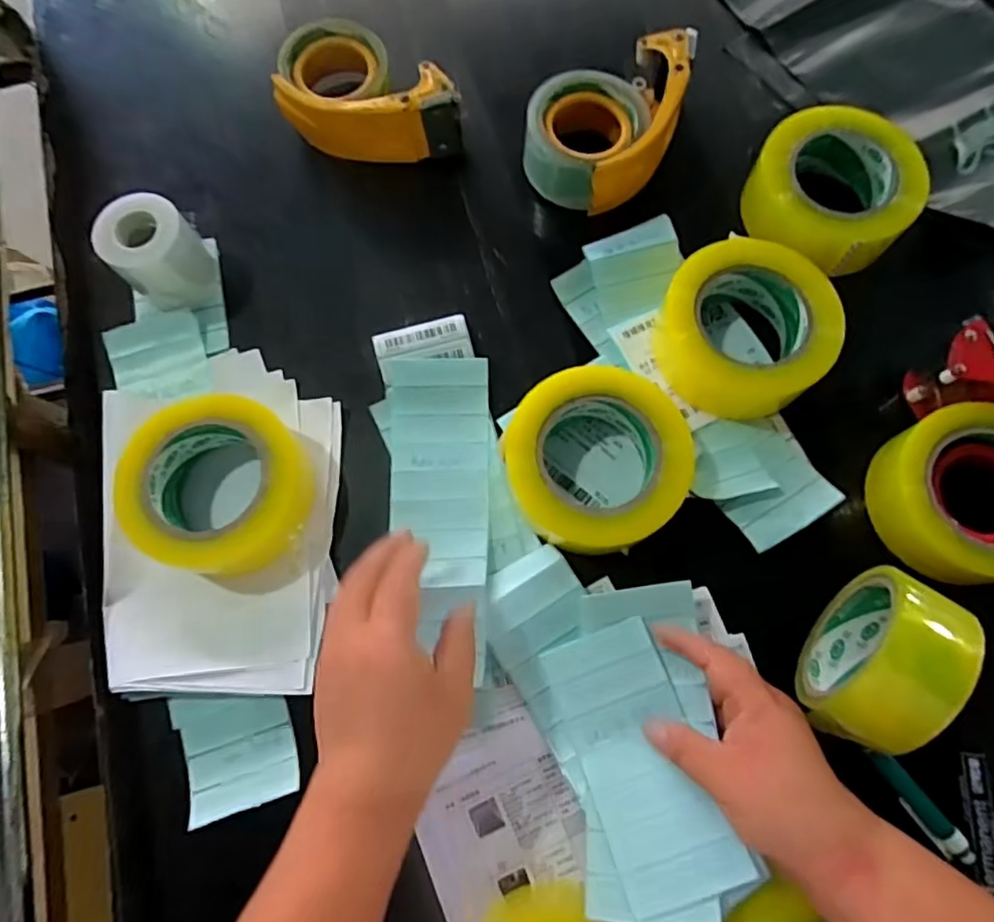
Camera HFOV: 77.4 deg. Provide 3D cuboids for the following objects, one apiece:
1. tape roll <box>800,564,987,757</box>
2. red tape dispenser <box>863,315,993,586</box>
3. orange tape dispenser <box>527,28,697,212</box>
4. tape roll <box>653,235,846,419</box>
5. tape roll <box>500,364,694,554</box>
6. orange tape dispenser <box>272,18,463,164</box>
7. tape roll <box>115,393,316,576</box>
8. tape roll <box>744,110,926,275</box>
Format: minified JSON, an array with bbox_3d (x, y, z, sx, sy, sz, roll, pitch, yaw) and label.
[{"bbox_3d":[0.239,0.126,0.389,0.051,0.103,0.106,31,77,11],"label":"tape roll"},{"bbox_3d":[0.335,0.003,0.438,0.138,0.063,0.164,-30,74,-7],"label":"red tape dispenser"},{"bbox_3d":[0.097,-0.297,0.542,0.113,0.071,0.160,25,76,9],"label":"orange tape dispenser"},{"bbox_3d":[0.190,-0.098,0.477,0.130,0.065,0.111,31,77,11],"label":"tape roll"},{"bbox_3d":[0.072,0.002,0.449,0.125,0.057,0.126,0,73,0],"label":"tape roll"},{"bbox_3d":[-0.112,-0.328,0.559,0.160,0.068,0.105,-1,73,2],"label":"orange tape dispenser"},{"bbox_3d":[-0.199,0.018,0.449,0.124,0.063,0.116,0,73,0],"label":"tape roll"},{"bbox_3d":[0.276,-0.224,0.508,0.126,0.058,0.126,0,73,0],"label":"tape roll"}]

